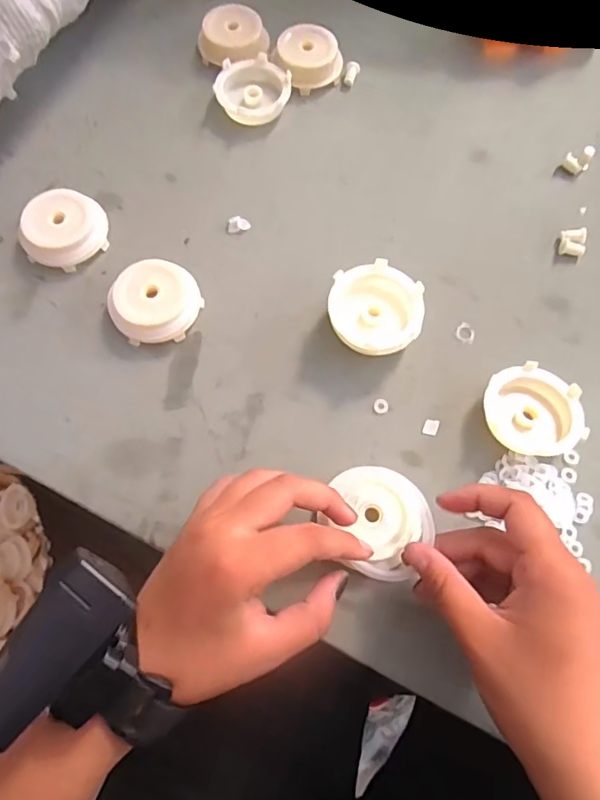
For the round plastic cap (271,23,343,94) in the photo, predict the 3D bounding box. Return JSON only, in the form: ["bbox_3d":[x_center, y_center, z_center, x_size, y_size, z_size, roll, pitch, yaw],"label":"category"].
[{"bbox_3d":[0.006,-0.275,0.419,0.048,0.026,0.048,0,70,-1],"label":"round plastic cap"}]

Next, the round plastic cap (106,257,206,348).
[{"bbox_3d":[-0.095,-0.064,0.344,0.052,0.021,0.056,0,70,-1],"label":"round plastic cap"}]

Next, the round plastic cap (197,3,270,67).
[{"bbox_3d":[-0.054,-0.295,0.424,0.050,0.023,0.050,0,70,-1],"label":"round plastic cap"}]

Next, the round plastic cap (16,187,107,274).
[{"bbox_3d":[-0.163,-0.117,0.360,0.058,0.023,0.047,-36,75,-13],"label":"round plastic cap"}]

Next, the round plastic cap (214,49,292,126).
[{"bbox_3d":[-0.036,-0.245,0.414,0.057,0.020,0.057,0,70,-1],"label":"round plastic cap"}]

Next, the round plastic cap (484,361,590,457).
[{"bbox_3d":[0.143,0.007,0.323,0.059,0.022,0.055,0,70,-1],"label":"round plastic cap"}]

